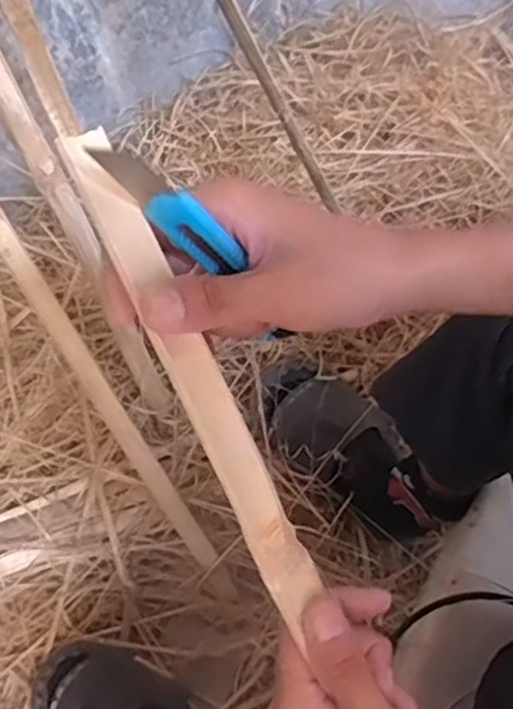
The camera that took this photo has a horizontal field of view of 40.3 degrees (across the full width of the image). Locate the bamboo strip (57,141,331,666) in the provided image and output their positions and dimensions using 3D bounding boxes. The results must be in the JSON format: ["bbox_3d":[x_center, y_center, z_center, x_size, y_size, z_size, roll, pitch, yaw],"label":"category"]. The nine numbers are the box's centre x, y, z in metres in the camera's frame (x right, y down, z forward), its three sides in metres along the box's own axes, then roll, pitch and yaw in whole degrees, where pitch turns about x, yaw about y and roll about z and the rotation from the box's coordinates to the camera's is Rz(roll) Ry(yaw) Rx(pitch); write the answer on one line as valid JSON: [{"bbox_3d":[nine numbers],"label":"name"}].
[{"bbox_3d":[-0.024,0.014,0.298,0.022,0.011,0.222,-26,102,-8],"label":"bamboo strip"}]

